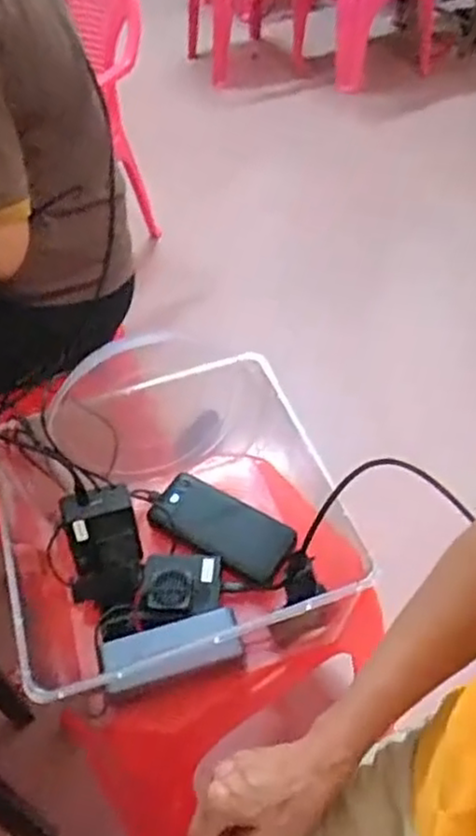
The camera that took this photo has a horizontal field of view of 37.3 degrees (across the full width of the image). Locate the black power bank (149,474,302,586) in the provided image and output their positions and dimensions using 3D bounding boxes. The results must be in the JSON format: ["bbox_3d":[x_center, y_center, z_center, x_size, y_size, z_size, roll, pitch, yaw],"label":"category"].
[{"bbox_3d":[-0.018,0.118,0.768,0.156,0.026,0.069,23,54,23],"label":"black power bank"}]

